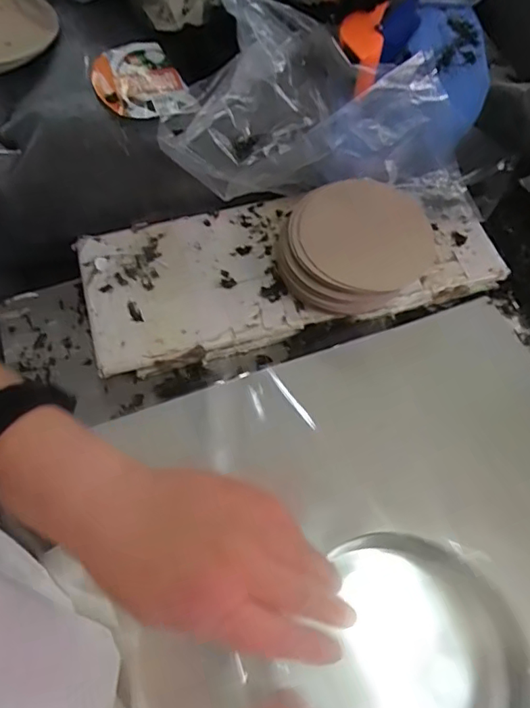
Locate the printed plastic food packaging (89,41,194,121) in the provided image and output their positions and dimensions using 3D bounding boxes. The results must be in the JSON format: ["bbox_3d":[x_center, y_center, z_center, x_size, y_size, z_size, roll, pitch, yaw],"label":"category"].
[{"bbox_3d":[-0.134,-0.286,0.542,0.084,0.017,0.122,-20,64,-12],"label":"printed plastic food packaging"}]

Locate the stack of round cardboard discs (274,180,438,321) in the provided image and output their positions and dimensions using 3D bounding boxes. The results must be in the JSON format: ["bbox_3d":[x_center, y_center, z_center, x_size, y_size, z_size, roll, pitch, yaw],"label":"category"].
[{"bbox_3d":[0.094,-0.114,0.544,0.125,0.060,0.154,41,68,18],"label":"stack of round cardboard discs"}]

